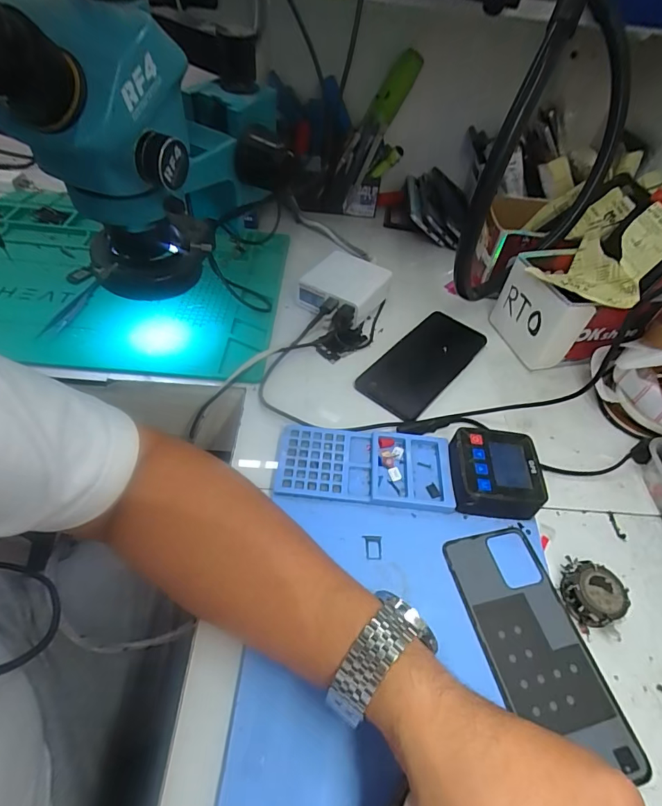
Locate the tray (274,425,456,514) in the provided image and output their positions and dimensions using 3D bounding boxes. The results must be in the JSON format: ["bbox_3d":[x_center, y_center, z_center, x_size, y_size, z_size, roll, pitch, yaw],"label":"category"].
[{"bbox_3d":[0.029,0.054,0.372,0.148,0.009,0.069,6,49,-1],"label":"tray"}]

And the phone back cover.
[{"bbox_3d":[0.141,0.168,0.302,0.073,0.010,0.155,-8,51,-13],"label":"phone back cover"}]

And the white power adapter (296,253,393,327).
[{"bbox_3d":[0.018,-0.141,0.528,0.086,0.045,0.094,30,52,18],"label":"white power adapter"}]

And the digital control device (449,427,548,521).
[{"bbox_3d":[0.137,0.061,0.367,0.074,0.033,0.067,6,49,-2],"label":"digital control device"}]

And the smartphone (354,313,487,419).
[{"bbox_3d":[0.106,-0.049,0.476,0.074,0.012,0.171,34,54,21],"label":"smartphone"}]

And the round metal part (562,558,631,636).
[{"bbox_3d":[0.194,0.141,0.322,0.039,0.022,0.046,-18,54,-21],"label":"round metal part"}]

